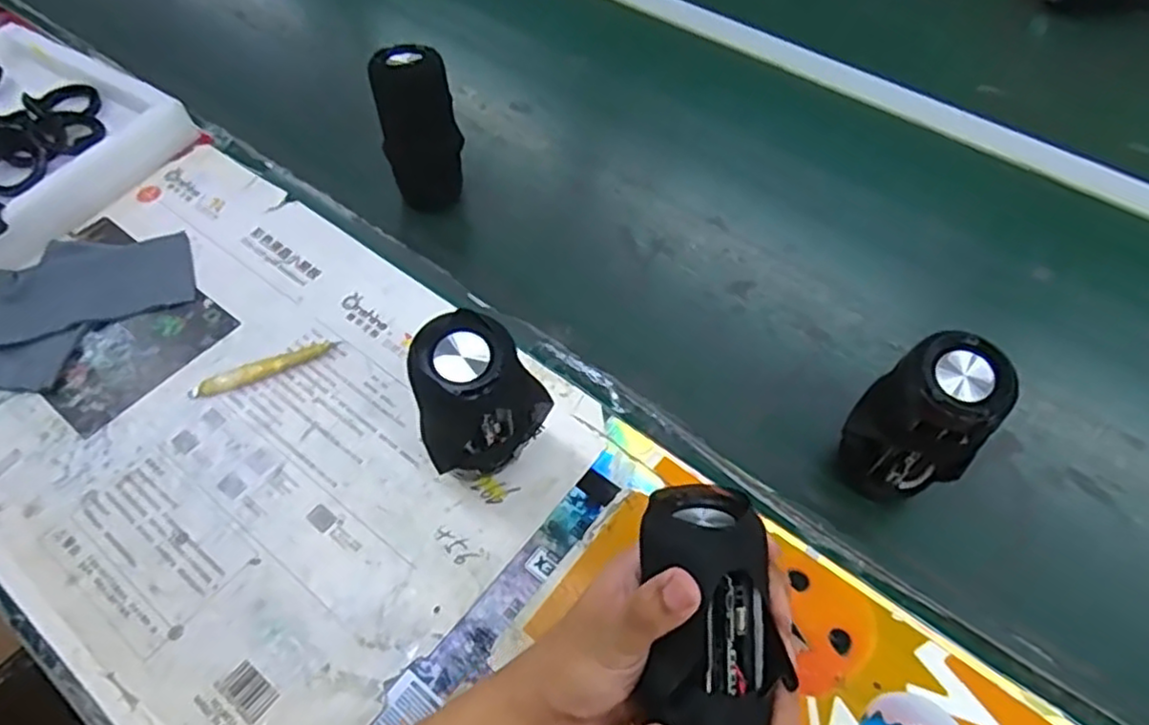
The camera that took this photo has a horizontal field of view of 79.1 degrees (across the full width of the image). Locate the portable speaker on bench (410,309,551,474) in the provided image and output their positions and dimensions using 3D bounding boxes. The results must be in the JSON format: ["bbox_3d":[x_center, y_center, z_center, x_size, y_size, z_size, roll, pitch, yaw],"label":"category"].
[{"bbox_3d":[-0.058,0.036,0.458,0.083,0.152,0.050,-7,56,-4],"label":"portable speaker on bench"}]

